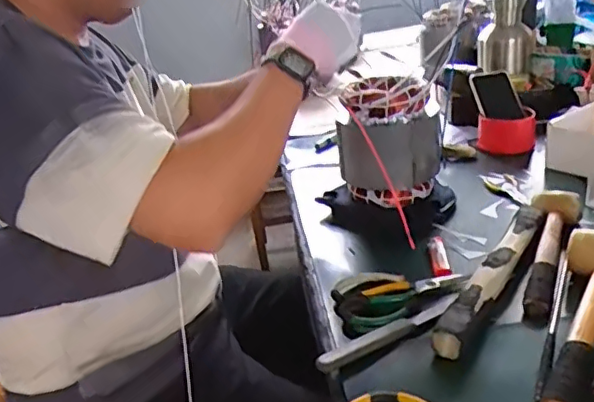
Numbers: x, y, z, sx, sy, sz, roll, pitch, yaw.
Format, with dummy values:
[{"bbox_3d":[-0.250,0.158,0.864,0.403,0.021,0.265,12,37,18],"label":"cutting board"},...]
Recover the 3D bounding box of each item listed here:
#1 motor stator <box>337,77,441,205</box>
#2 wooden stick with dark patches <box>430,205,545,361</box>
[{"bbox_3d":[0.138,-0.084,0.886,0.116,0.188,0.125,-25,29,-33],"label":"motor stator"},{"bbox_3d":[0.236,0.084,0.690,0.032,0.034,0.304,11,30,36],"label":"wooden stick with dark patches"}]

